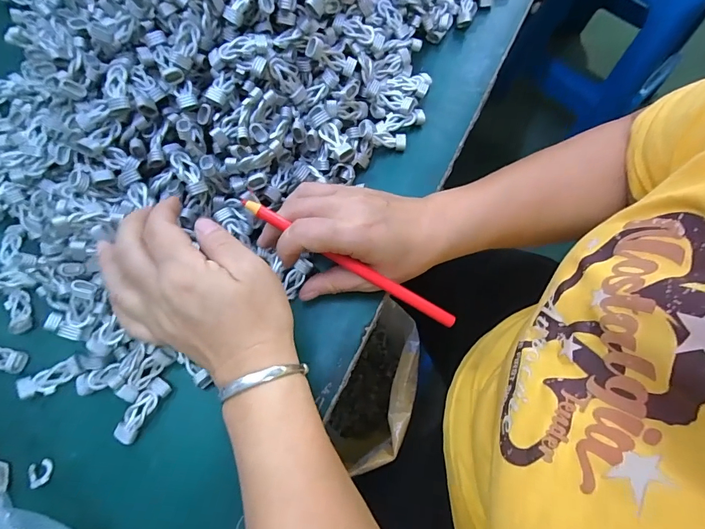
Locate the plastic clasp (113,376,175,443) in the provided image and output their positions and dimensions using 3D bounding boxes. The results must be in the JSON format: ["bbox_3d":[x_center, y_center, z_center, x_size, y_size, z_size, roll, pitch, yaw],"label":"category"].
[{"bbox_3d":[-0.150,0.103,0.271,0.016,0.005,0.045,31,75,11],"label":"plastic clasp"}]

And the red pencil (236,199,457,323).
[{"bbox_3d":[-0.002,-0.001,0.268,0.169,0.004,0.009,30,74,-2],"label":"red pencil"}]

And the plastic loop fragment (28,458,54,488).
[{"bbox_3d":[-0.215,0.143,0.262,0.015,0.004,0.017,-31,73,-9],"label":"plastic loop fragment"}]

